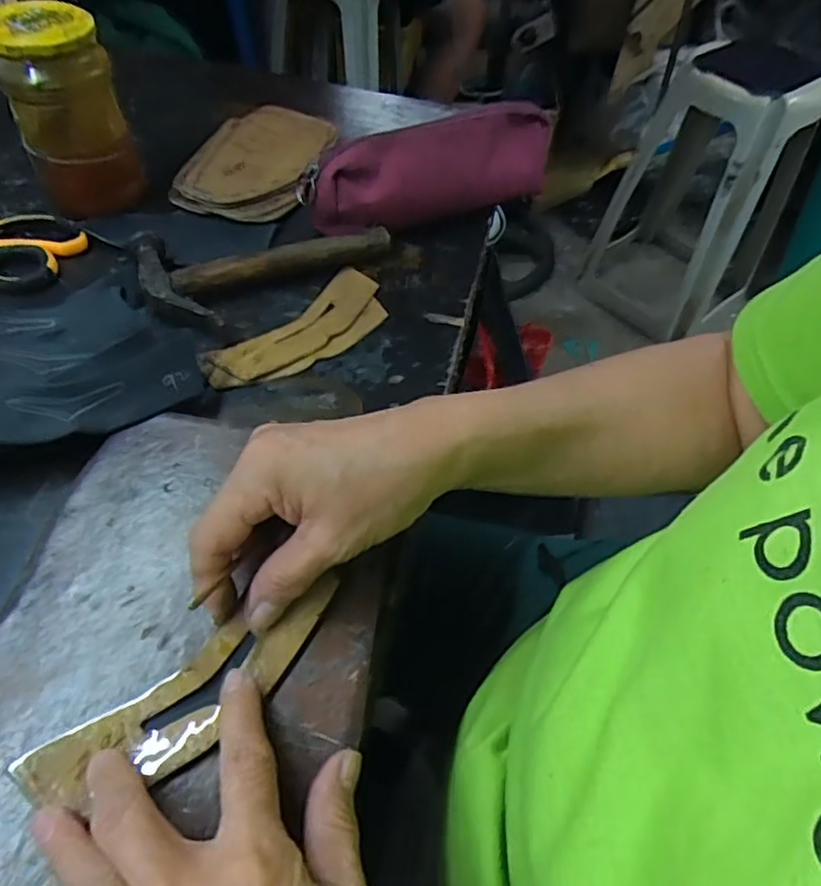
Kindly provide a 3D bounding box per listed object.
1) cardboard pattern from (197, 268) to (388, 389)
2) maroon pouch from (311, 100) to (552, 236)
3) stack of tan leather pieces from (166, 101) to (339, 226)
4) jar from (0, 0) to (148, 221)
[{"bbox_3d":[-0.076,-0.079,0.442,0.146,0.006,0.057,-37,64,-27],"label":"cardboard pattern"},{"bbox_3d":[0.027,-0.222,0.514,0.223,0.072,0.047,-22,59,-20],"label":"maroon pouch"},{"bbox_3d":[-0.138,-0.257,0.565,0.118,0.022,0.175,8,53,1],"label":"stack of tan leather pieces"},{"bbox_3d":[-0.258,-0.244,0.474,0.076,0.133,0.070,-17,57,-17],"label":"jar"}]

